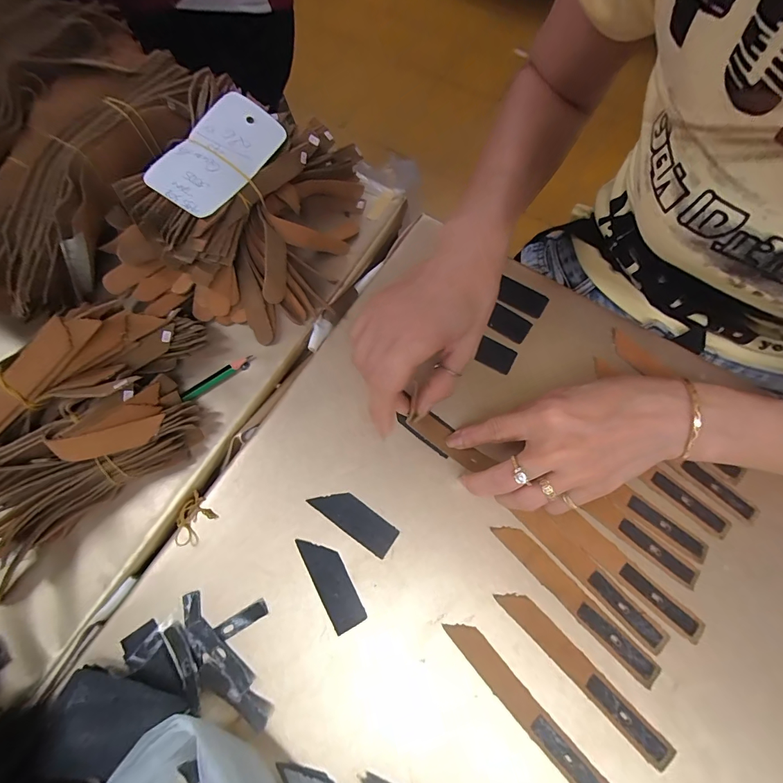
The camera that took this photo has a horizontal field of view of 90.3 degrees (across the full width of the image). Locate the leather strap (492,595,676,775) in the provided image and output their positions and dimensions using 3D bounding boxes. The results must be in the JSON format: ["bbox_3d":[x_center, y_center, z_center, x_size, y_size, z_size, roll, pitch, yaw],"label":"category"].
[{"bbox_3d":[0.120,0.177,0.246,0.016,0.004,0.124,-43,76,-13],"label":"leather strap"}]

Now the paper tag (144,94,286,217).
[{"bbox_3d":[-0.125,-0.175,0.287,0.052,0.005,0.105,35,72,-8],"label":"paper tag"}]

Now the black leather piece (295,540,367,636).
[{"bbox_3d":[-0.041,0.128,0.265,0.022,0.004,0.063,-29,74,-9],"label":"black leather piece"}]

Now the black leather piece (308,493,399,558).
[{"bbox_3d":[-0.027,0.090,0.278,0.063,0.004,0.022,34,75,11],"label":"black leather piece"}]

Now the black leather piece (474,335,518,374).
[{"bbox_3d":[0.084,-0.029,0.315,0.030,0.004,0.022,27,78,2],"label":"black leather piece"}]

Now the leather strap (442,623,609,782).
[{"bbox_3d":[0.084,0.197,0.241,0.017,0.004,0.127,-41,76,-12],"label":"leather strap"}]

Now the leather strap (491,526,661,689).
[{"bbox_3d":[0.122,0.137,0.260,0.018,0.004,0.125,-43,76,-13],"label":"leather strap"}]

